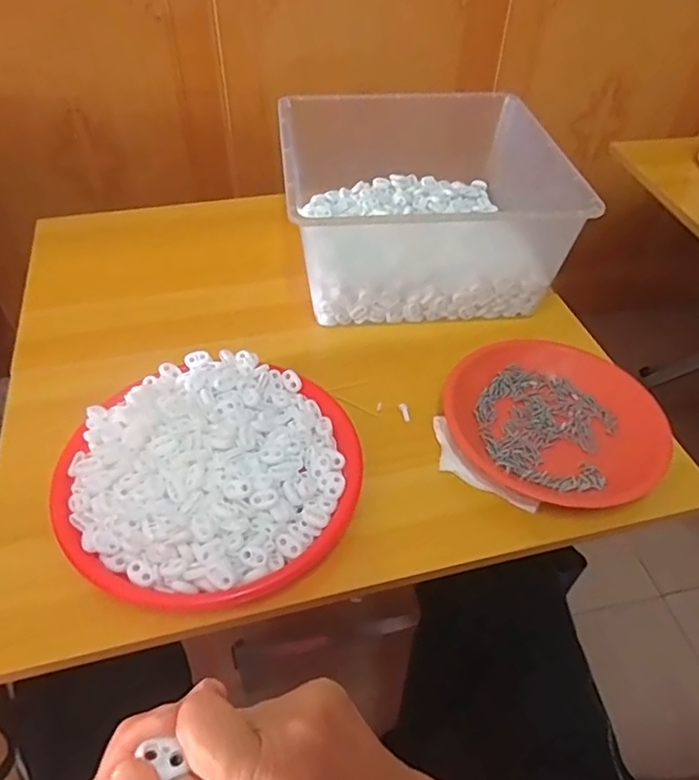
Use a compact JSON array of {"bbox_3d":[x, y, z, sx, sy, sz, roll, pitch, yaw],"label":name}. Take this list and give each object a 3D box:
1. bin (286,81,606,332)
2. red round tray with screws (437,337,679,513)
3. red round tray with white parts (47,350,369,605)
[{"bbox_3d":[0.079,-0.217,0.689,0.291,0.135,0.262,-4,47,-5],"label":"bin"},{"bbox_3d":[0.196,0.024,0.562,0.194,0.034,0.179,1,47,-1],"label":"red round tray with screws"},{"bbox_3d":[-0.114,0.070,0.508,0.234,0.076,0.224,1,47,-1],"label":"red round tray with white parts"}]

